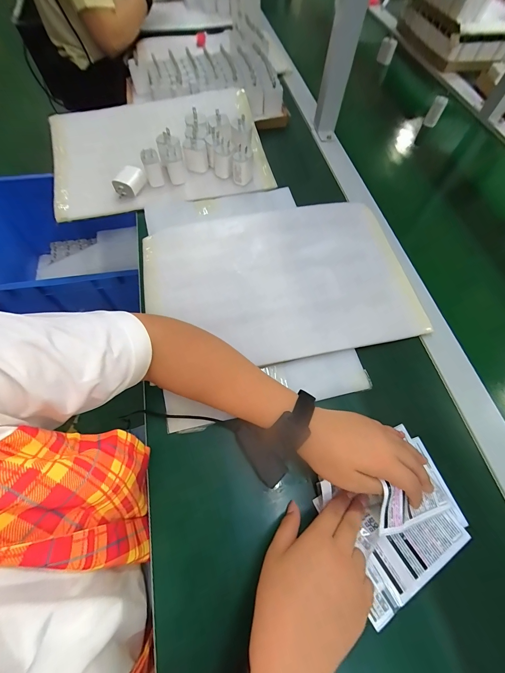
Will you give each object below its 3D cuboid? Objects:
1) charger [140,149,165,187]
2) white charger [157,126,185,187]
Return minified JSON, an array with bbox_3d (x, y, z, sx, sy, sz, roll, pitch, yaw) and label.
[{"bbox_3d":[-0.184,-0.311,0.512,0.028,0.053,0.029,-15,65,-9],"label":"charger"},{"bbox_3d":[-0.151,-0.335,0.523,0.043,0.057,0.065,-14,65,-8],"label":"white charger"}]

